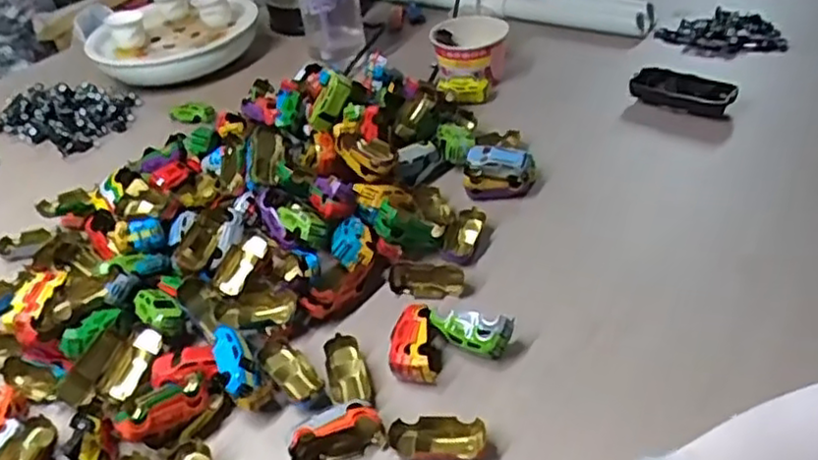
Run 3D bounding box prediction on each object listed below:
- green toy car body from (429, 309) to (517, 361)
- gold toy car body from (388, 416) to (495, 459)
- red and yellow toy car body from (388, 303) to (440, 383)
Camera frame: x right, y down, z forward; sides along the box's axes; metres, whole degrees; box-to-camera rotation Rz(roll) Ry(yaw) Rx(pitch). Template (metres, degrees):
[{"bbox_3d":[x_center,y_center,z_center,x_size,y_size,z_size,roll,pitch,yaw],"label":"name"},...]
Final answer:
[{"bbox_3d":[0.045,0.077,0.532,0.066,0.035,0.028,16,44,27],"label":"green toy car body"},{"bbox_3d":[0.021,0.144,0.470,0.067,0.014,0.030,-4,38,5],"label":"gold toy car body"},{"bbox_3d":[0.004,0.089,0.531,0.036,0.030,0.063,-3,38,5],"label":"red and yellow toy car body"}]

